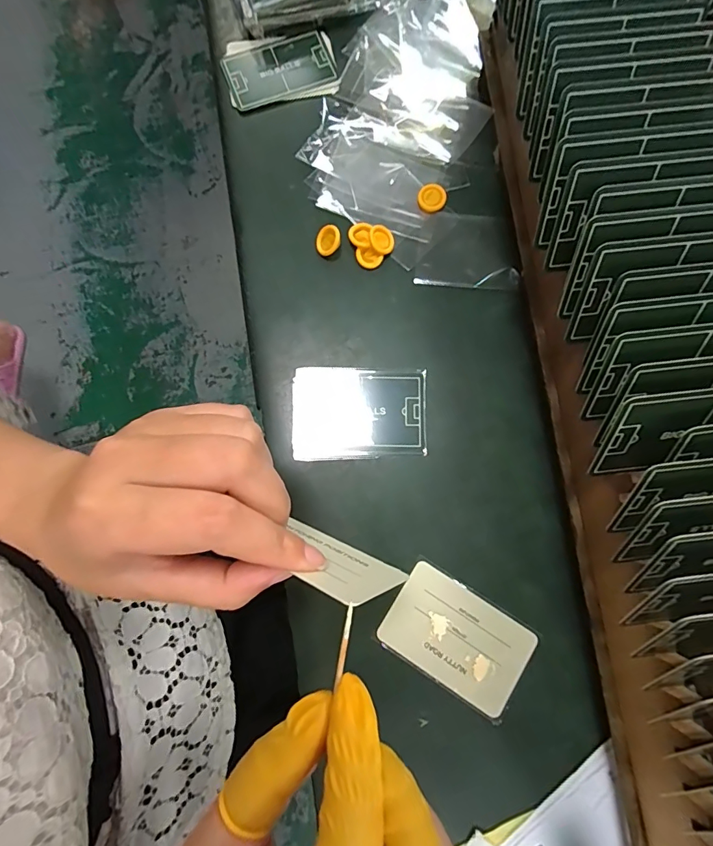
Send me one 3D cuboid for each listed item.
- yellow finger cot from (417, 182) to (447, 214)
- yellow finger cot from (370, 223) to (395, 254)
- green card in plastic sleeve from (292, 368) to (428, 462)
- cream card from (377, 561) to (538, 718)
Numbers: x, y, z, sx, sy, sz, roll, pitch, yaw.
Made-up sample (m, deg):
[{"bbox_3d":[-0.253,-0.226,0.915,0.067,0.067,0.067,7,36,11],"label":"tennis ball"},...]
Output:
[{"bbox_3d":[0.056,-0.166,0.317,0.020,0.007,0.021,0,79,1],"label":"yellow finger cot"},{"bbox_3d":[0.018,-0.131,0.307,0.018,0.005,0.020,-9,98,-16],"label":"yellow finger cot"},{"bbox_3d":[0.002,-0.006,0.289,0.088,0.004,0.061,0,81,0],"label":"green card in plastic sleeve"},{"bbox_3d":[0.061,0.130,0.260,0.084,0.004,0.054,32,81,7],"label":"cream card"}]

